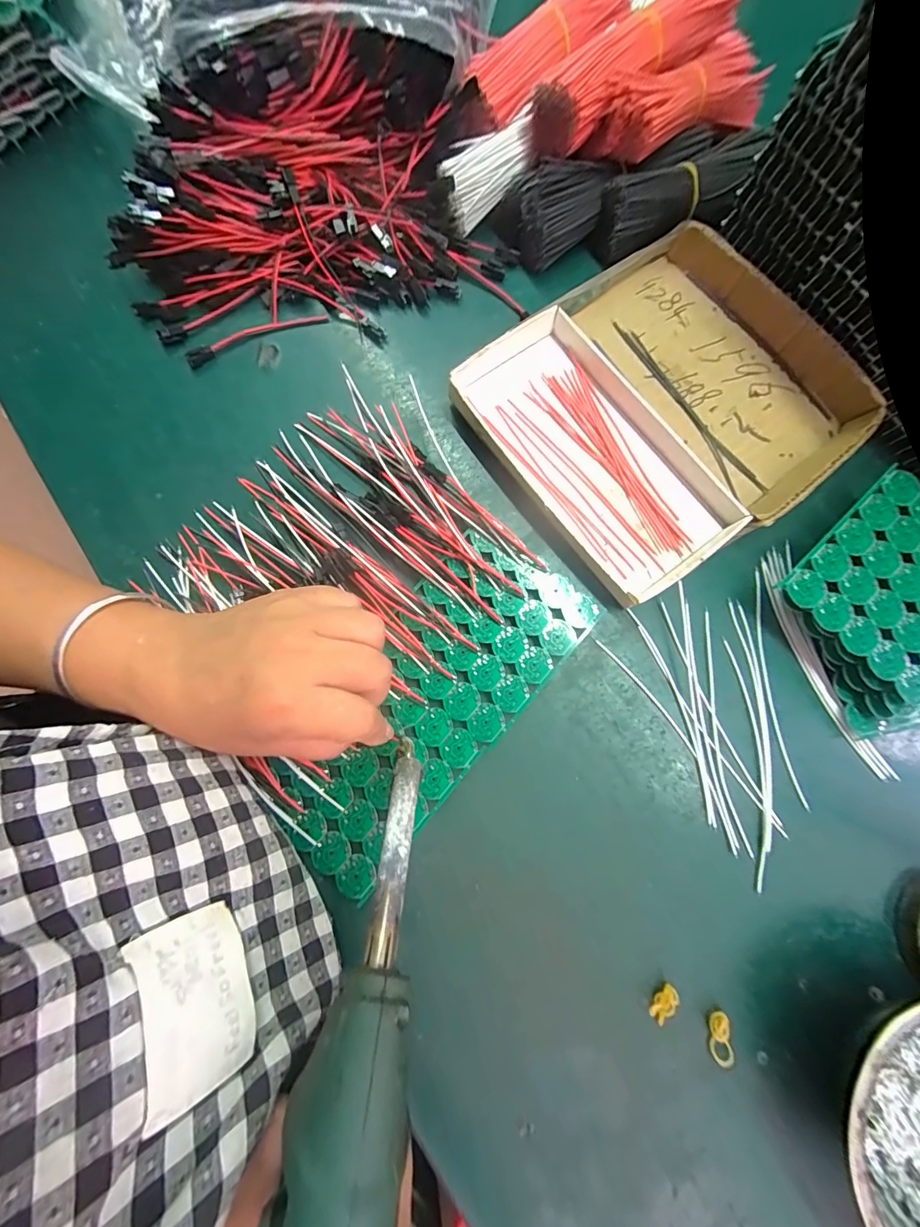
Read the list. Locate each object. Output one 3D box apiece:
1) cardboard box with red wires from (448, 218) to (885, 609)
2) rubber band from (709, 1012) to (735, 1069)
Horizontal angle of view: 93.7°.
[{"bbox_3d":[0.132,-0.136,0.281,0.215,0.024,0.191,-37,81,-5],"label":"cardboard box with red wires"},{"bbox_3d":[0.137,0.224,0.226,0.012,0.005,0.022,-3,80,1],"label":"rubber band"}]

